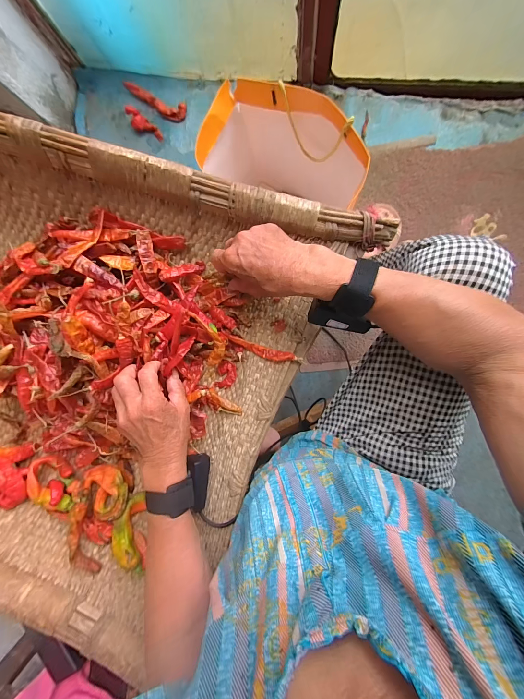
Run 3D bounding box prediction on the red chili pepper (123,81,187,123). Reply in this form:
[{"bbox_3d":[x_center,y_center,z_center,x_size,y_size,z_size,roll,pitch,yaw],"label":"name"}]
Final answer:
[{"bbox_3d":[-0.295,-0.679,0.751,0.180,0.033,0.043,22,96,5],"label":"red chili pepper"}]

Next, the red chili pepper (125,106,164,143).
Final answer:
[{"bbox_3d":[-0.323,-0.610,0.743,0.112,0.032,0.041,44,97,3],"label":"red chili pepper"}]

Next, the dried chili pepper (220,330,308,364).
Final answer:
[{"bbox_3d":[0.002,0.002,0.371,0.115,0.017,0.018,16,95,6],"label":"dried chili pepper"}]

